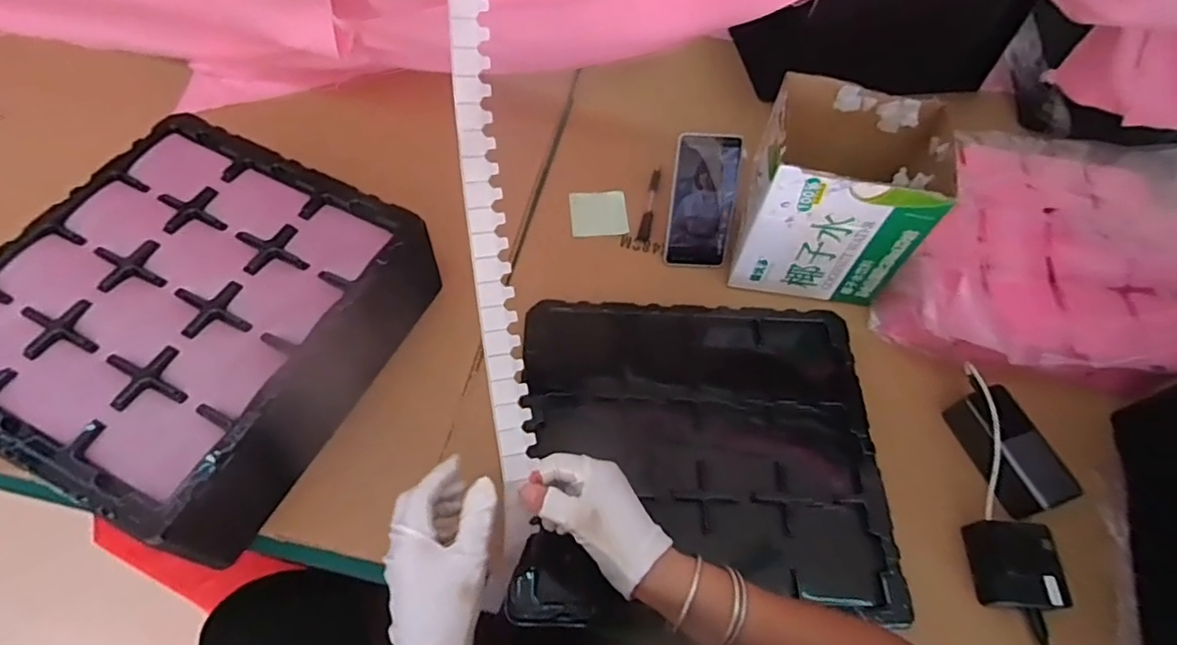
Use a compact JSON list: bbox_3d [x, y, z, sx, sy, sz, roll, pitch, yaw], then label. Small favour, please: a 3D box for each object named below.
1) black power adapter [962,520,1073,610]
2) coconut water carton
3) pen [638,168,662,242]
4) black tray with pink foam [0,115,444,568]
[{"bbox_3d":[0.425,0.241,0.606,0.070,0.039,0.078,2,61,-3],"label":"black power adapter"},{"bbox_3d":[0.285,-0.150,0.723,0.191,0.196,0.159,11,61,2],"label":"coconut water carton"},{"bbox_3d":[0.087,-0.165,0.846,0.016,0.007,0.128,13,61,3],"label":"pen"},{"bbox_3d":[-0.396,-0.004,0.637,0.376,0.106,0.376,25,62,9],"label":"black tray with pink foam"}]

